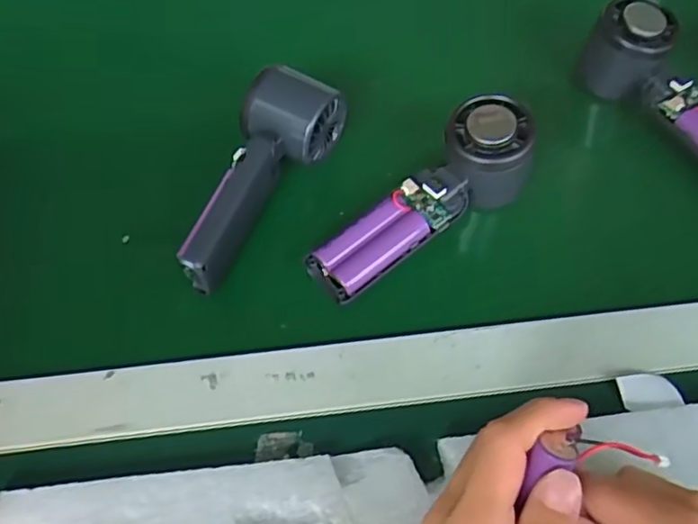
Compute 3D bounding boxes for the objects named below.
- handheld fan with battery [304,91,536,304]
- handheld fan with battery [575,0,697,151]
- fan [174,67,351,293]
[{"bbox_3d":[0.048,-0.035,0.401,0.161,0.052,0.049,-39,64,-6],"label":"handheld fan with battery"},{"bbox_3d":[0.233,-0.117,0.436,0.041,0.055,0.156,-31,62,-18],"label":"handheld fan with battery"},{"bbox_3d":[-0.063,-0.057,0.405,0.052,0.041,0.159,22,60,14],"label":"fan"}]

